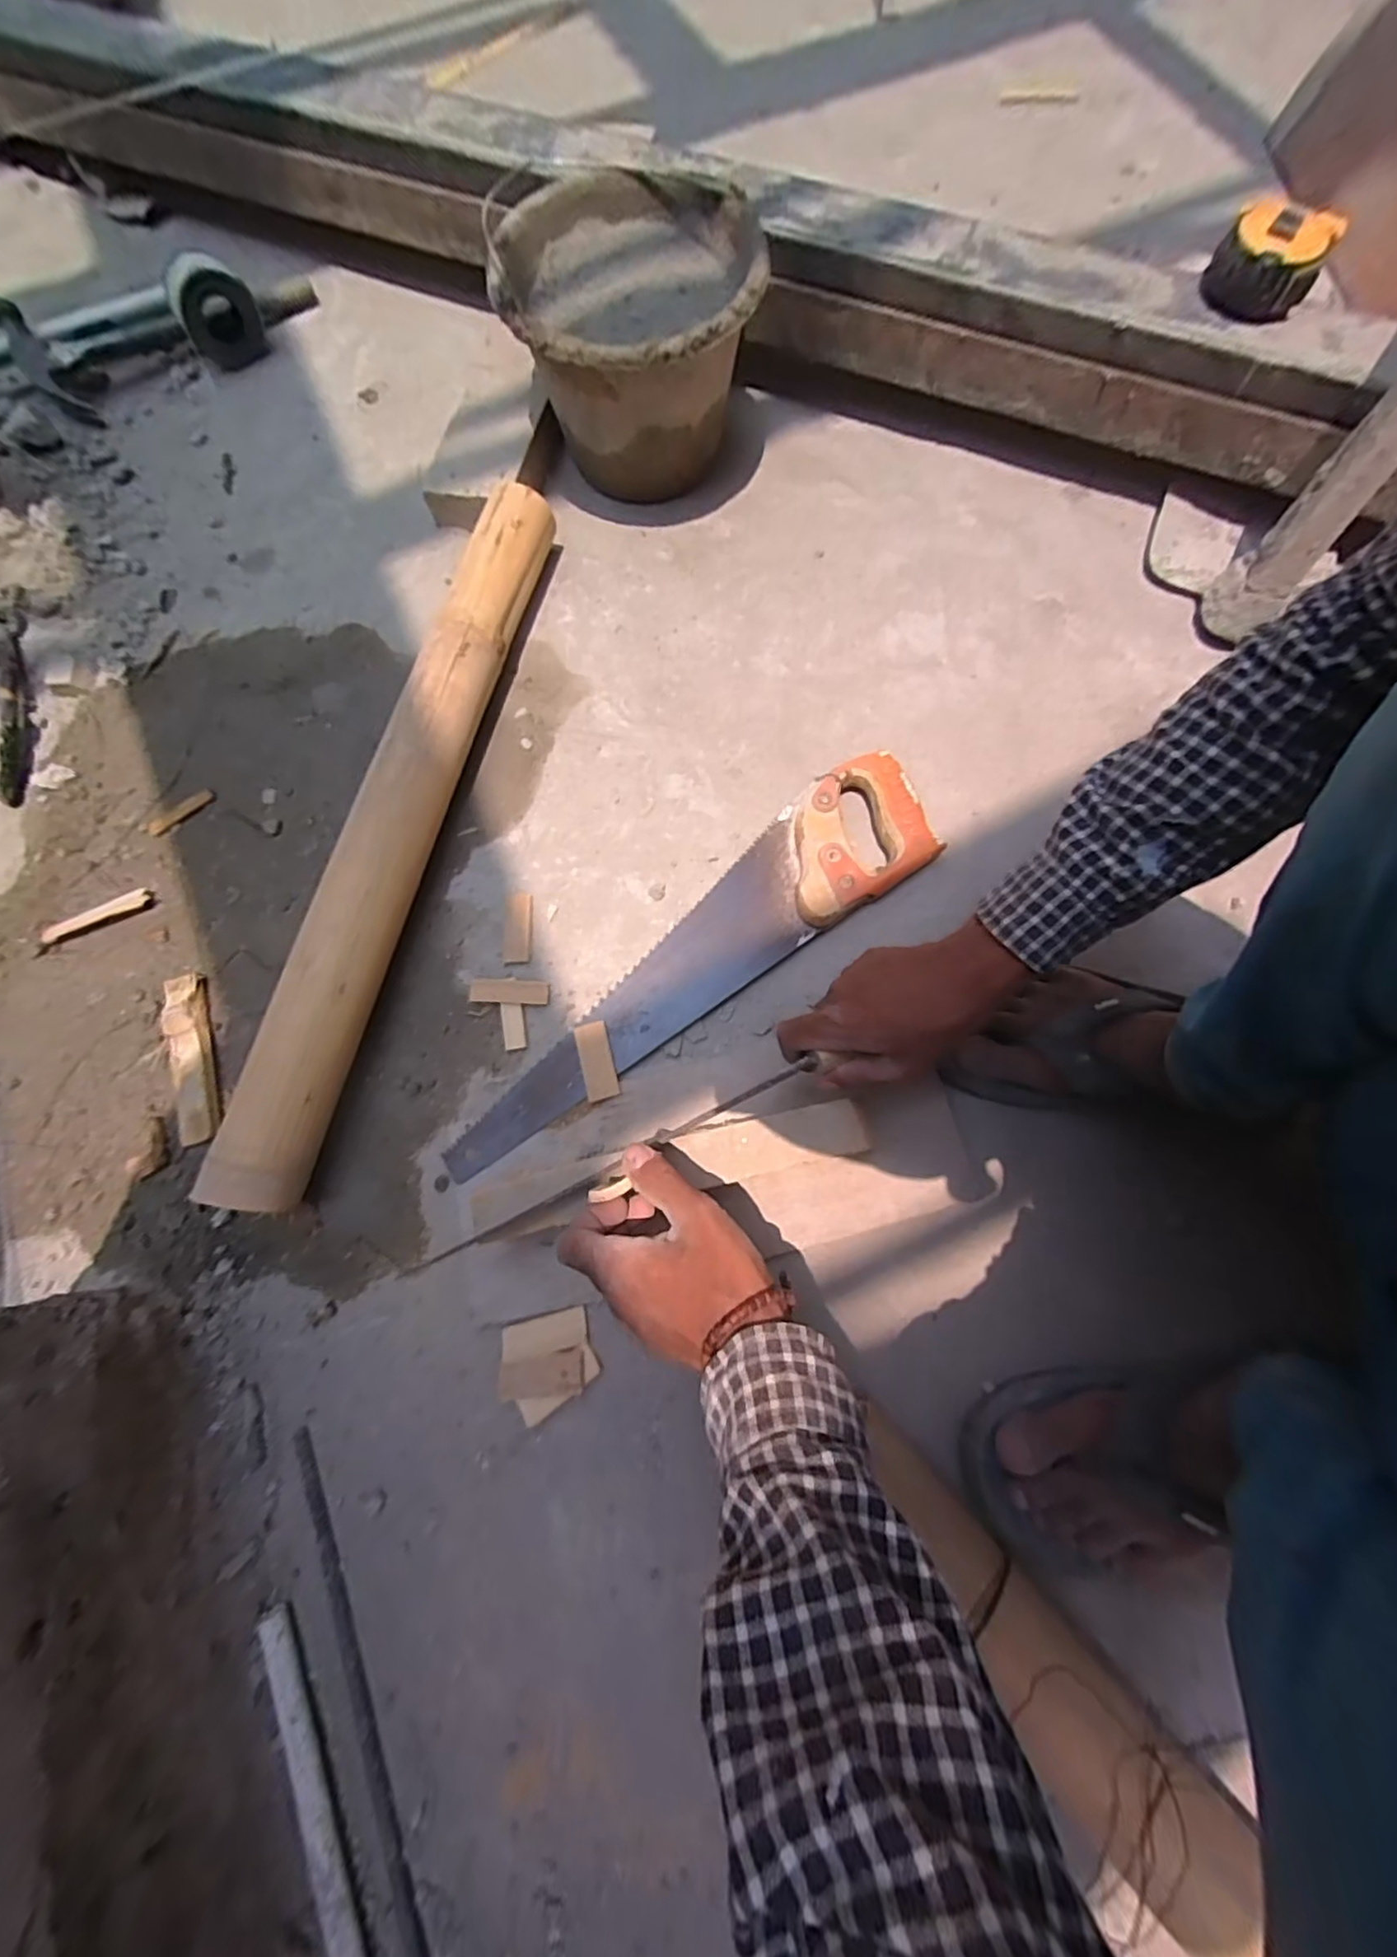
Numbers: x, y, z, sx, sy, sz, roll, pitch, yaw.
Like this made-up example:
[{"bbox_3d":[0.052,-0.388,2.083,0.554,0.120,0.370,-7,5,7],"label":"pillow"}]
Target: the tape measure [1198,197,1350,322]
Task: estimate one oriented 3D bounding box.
[{"bbox_3d":[0.470,-0.596,0.537,0.084,0.047,0.068,26,77,9],"label":"tape measure"}]

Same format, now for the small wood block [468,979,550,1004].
[{"bbox_3d":[-0.158,0.011,0.543,0.063,0.007,0.020,3,83,-10],"label":"small wood block"}]

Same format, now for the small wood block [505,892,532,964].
[{"bbox_3d":[-0.158,-0.045,0.568,0.023,0.004,0.063,-3,74,1],"label":"small wood block"}]

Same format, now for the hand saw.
[{"bbox_3d":[-0.007,-0.018,0.544,0.482,0.029,0.108,-37,76,-8],"label":"hand saw"}]

